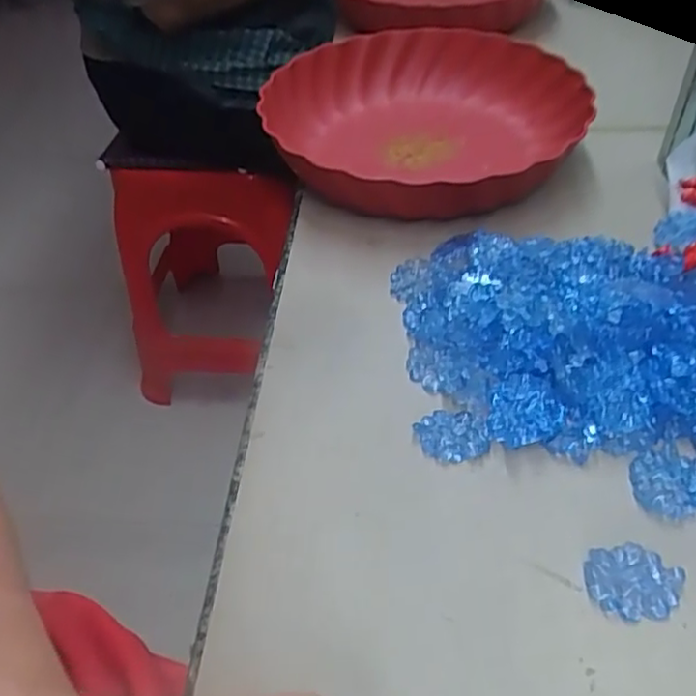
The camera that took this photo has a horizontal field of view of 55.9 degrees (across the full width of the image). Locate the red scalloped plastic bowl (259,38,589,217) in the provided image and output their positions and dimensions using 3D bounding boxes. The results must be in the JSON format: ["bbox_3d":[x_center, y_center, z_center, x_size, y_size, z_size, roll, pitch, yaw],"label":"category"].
[{"bbox_3d":[0.062,-0.168,0.496,0.224,0.073,0.223,-3,46,3],"label":"red scalloped plastic bowl"}]

